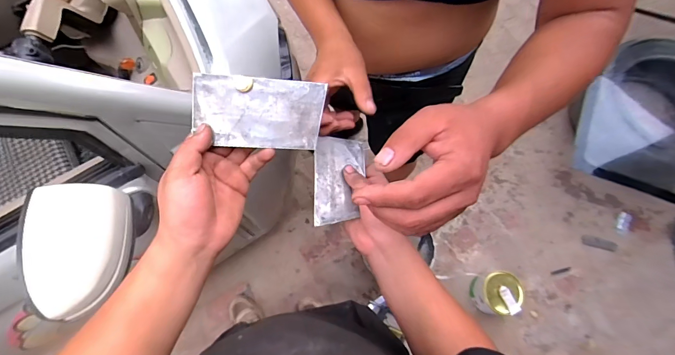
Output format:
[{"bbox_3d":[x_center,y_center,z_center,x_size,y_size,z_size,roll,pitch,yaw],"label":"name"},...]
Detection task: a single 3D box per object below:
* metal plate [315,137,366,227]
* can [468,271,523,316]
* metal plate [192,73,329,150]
[{"bbox_3d":[0.004,0.002,0.476,0.071,0.007,0.124,4,67,-16],"label":"metal plate"},{"bbox_3d":[0.624,0.454,1.370,0.165,0.161,0.152,0,72,-1],"label":"can"},{"bbox_3d":[-0.084,-0.069,0.374,0.132,0.004,0.072,2,91,-12],"label":"metal plate"}]

